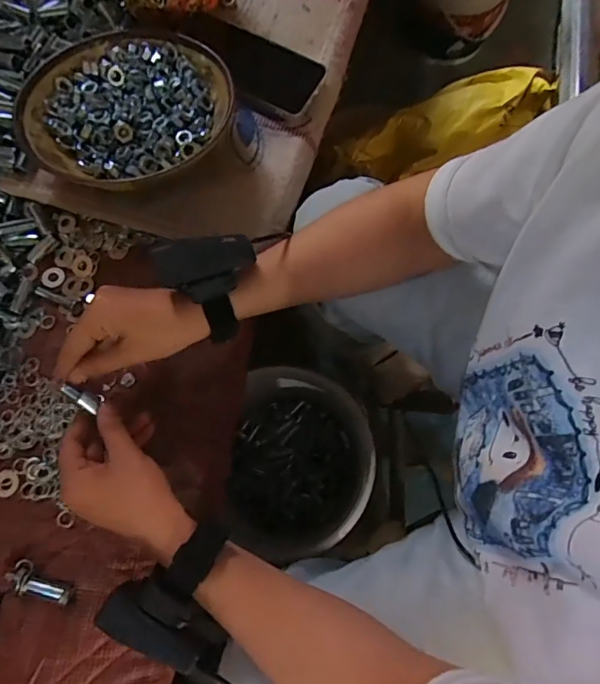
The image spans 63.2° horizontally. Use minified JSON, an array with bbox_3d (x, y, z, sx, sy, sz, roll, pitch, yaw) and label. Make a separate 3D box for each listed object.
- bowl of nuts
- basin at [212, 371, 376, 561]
[{"bbox_3d":[-0.161,-0.224,0.475,0.193,0.057,0.160,-13,76,-1],"label":"bowl of nuts"},{"bbox_3d":[-0.002,0.190,0.772,0.219,0.185,0.259,6,76,3],"label":"basin"}]

